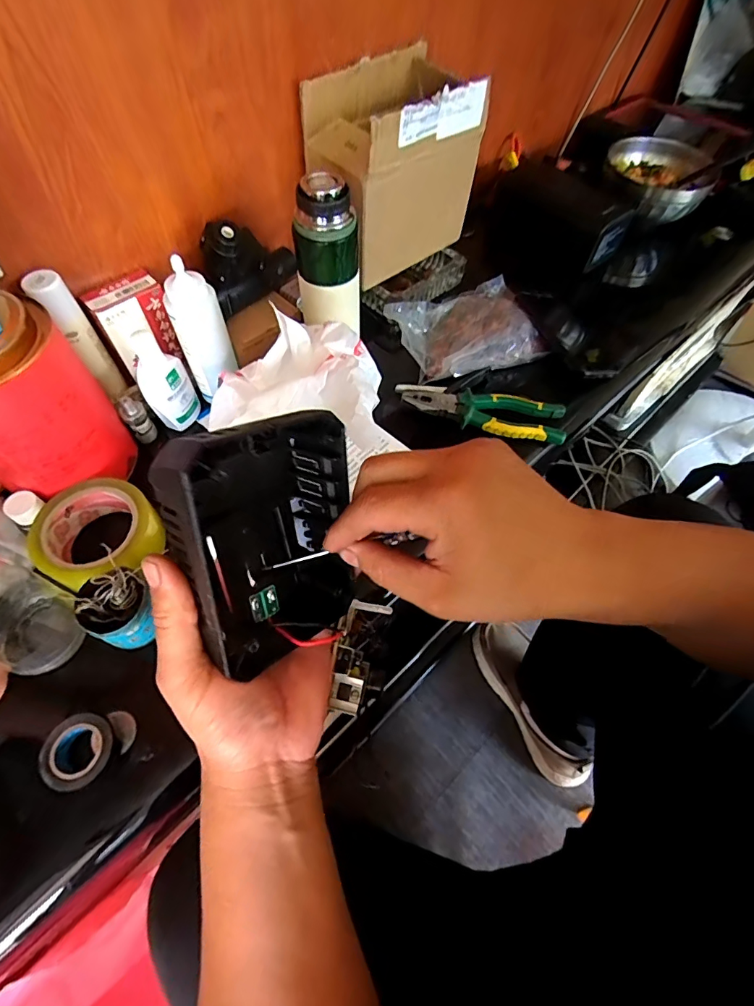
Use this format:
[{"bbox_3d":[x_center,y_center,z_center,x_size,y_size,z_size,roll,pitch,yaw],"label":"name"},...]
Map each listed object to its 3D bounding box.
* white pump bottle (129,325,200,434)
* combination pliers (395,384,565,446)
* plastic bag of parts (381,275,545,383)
[{"bbox_3d":[-0.230,-0.130,0.495,0.051,0.112,0.032,-28,63,-16],"label":"white pump bottle"},{"bbox_3d":[0.124,-0.111,0.547,0.200,0.022,0.051,12,60,6],"label":"combination pliers"},{"bbox_3d":[0.122,-0.231,0.584,0.212,0.043,0.146,-26,63,-15],"label":"plastic bag of parts"}]

